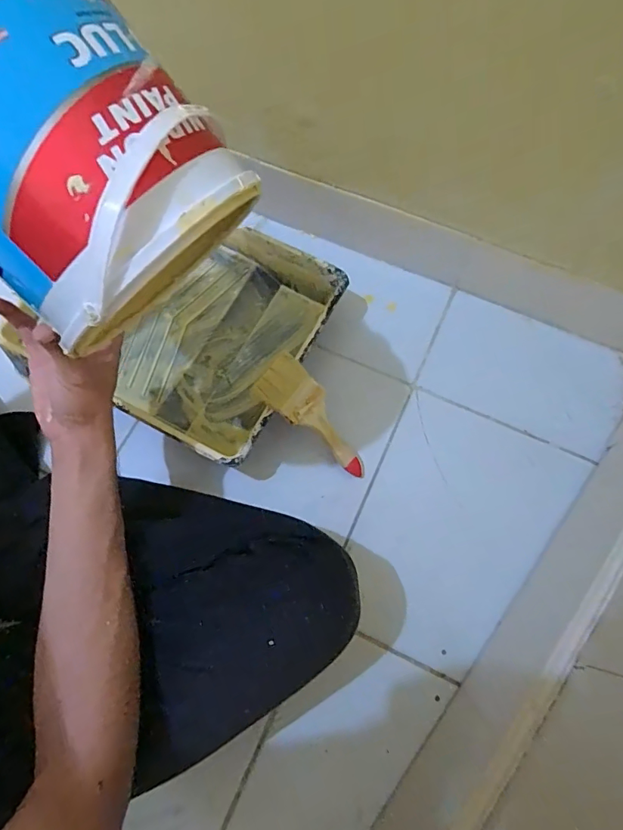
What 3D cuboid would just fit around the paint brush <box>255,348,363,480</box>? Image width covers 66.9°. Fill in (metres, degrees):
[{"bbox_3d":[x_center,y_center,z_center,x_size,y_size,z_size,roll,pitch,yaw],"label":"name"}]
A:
[{"bbox_3d":[0.008,0.009,0.544,0.058,0.017,0.167,-44,107,-14],"label":"paint brush"}]

